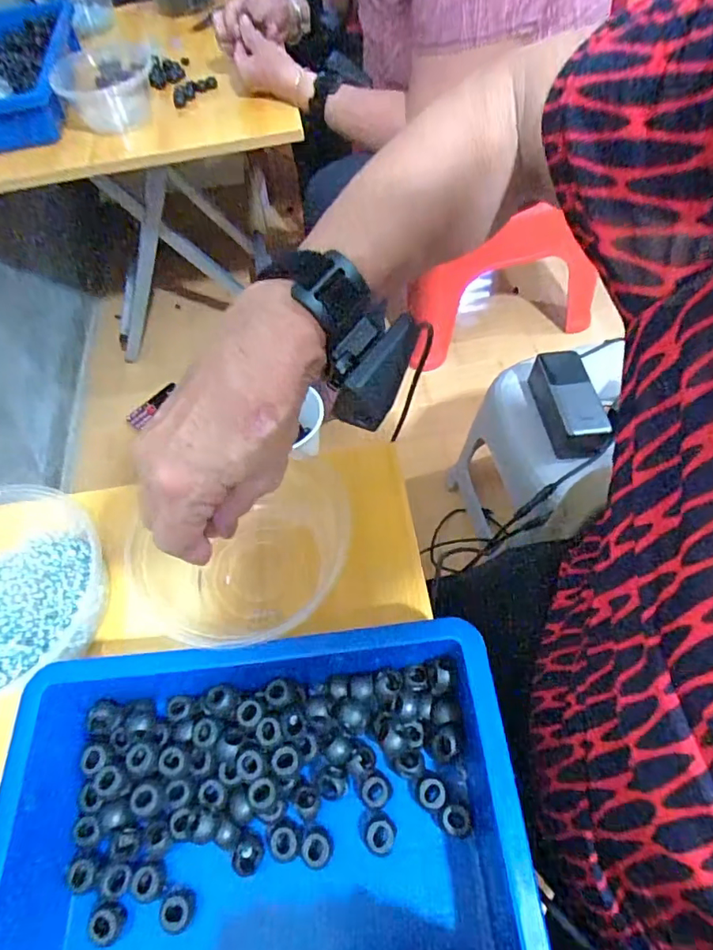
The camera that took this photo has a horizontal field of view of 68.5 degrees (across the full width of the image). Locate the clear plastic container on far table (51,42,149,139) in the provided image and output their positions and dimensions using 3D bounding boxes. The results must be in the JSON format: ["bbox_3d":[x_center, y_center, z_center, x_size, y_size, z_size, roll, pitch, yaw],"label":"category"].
[{"bbox_3d":[-0.367,-0.570,0.768,0.133,0.054,0.162,-18,59,-6],"label":"clear plastic container on far table"}]

